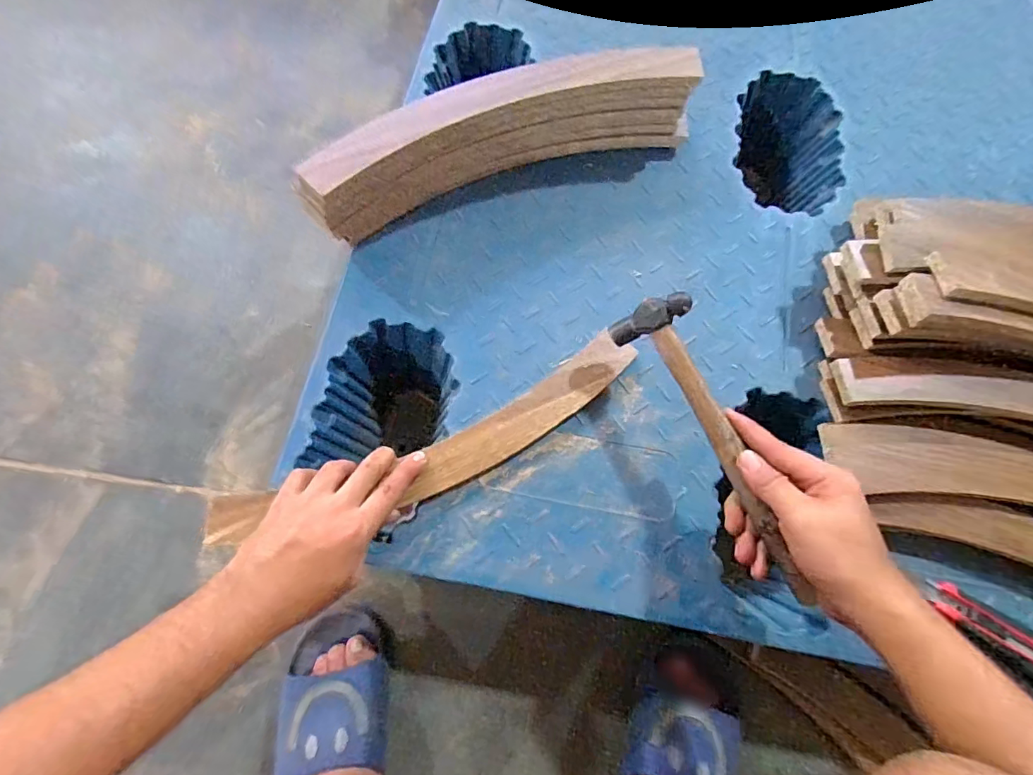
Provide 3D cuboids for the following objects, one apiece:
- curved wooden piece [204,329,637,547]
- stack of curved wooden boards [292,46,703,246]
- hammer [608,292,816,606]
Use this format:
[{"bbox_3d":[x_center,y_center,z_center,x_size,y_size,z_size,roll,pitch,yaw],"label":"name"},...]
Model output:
[{"bbox_3d":[-0.076,0.060,0.483,0.435,0.018,0.077,-23,74,-10],"label":"curved wooden piece"},{"bbox_3d":[-0.016,-0.281,0.554,0.452,0.117,0.091,-20,74,-8],"label":"stack of curved wooden boards"},{"bbox_3d":[0.174,0.047,0.425,0.061,0.036,0.275,-22,75,-9],"label":"hammer"}]

